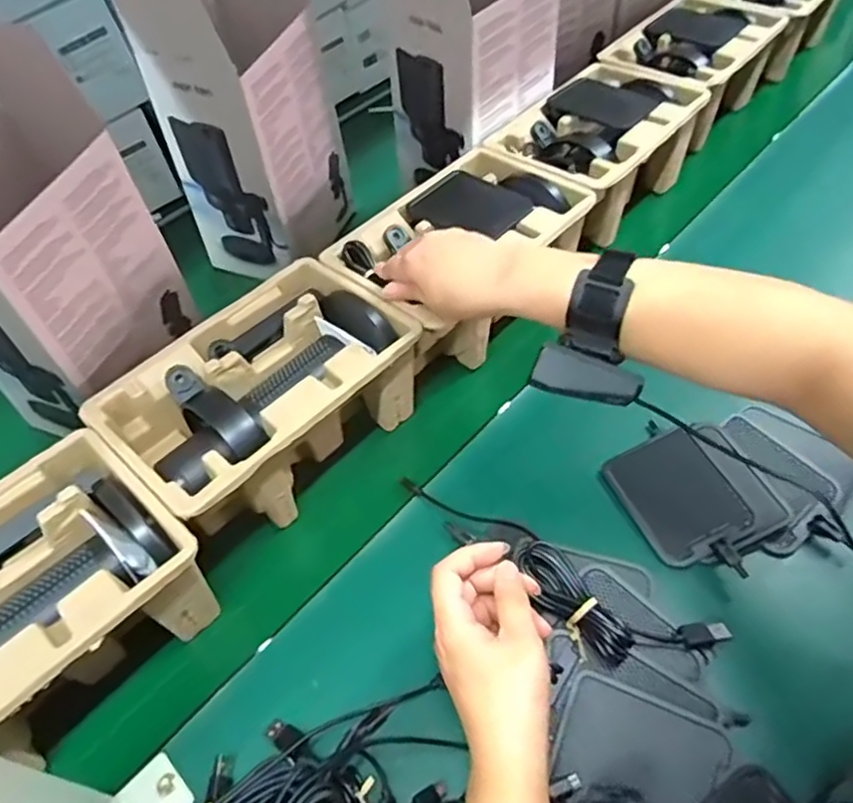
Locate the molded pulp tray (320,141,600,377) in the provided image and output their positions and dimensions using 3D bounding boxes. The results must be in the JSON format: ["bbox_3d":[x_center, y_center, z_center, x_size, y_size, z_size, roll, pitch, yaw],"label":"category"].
[{"bbox_3d":[0.034,-0.131,0.610,0.143,0.105,0.225,34,61,29],"label":"molded pulp tray"}]

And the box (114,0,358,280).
[{"bbox_3d":[-0.179,-0.289,0.627,0.134,0.306,0.154,13,53,16],"label":"box"}]

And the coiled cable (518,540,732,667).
[{"bbox_3d":[0.122,0.141,0.417,0.134,0.029,0.052,17,54,19],"label":"coiled cable"}]

